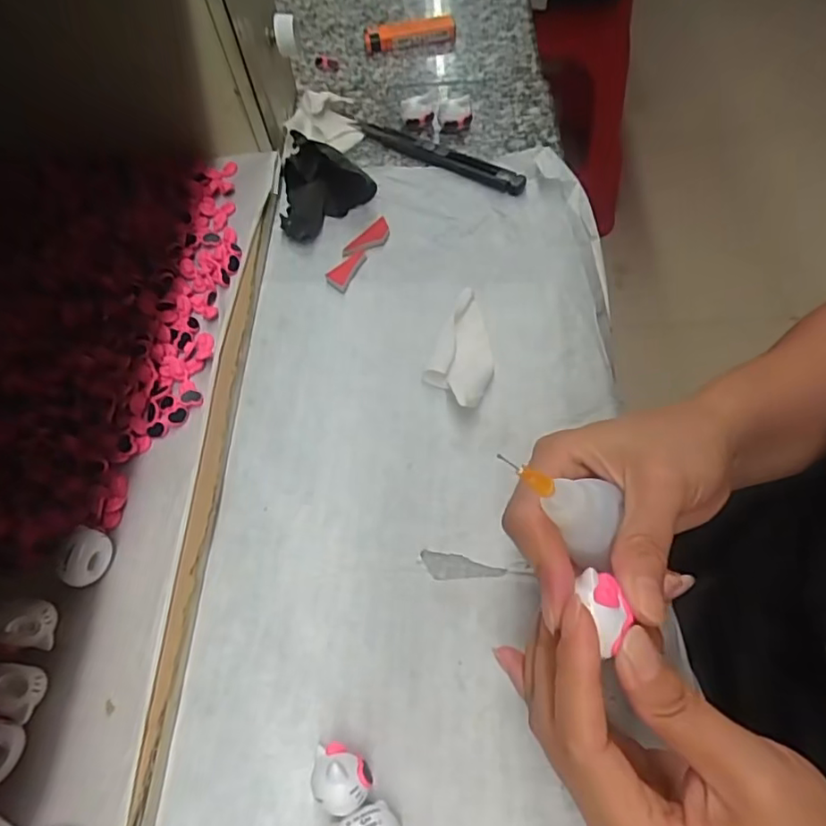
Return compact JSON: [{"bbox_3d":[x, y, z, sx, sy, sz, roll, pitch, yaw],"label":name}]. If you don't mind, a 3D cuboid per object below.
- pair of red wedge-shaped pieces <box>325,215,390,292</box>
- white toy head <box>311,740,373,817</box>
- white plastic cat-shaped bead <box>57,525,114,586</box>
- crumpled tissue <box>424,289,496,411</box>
[{"bbox_3d":[-0.036,-0.103,0.383,0.018,0.009,0.063,25,65,18],"label":"pair of red wedge-shaped pieces"},{"bbox_3d":[-0.029,0.143,0.231,0.024,0.026,0.020,23,64,17],"label":"white toy head"},{"bbox_3d":[-0.151,0.066,0.272,0.020,0.017,0.026,-7,59,1],"label":"white plastic cat-shaped bead"},{"bbox_3d":[0.032,-0.037,0.335,0.036,0.014,0.078,18,63,15],"label":"crumpled tissue"}]

